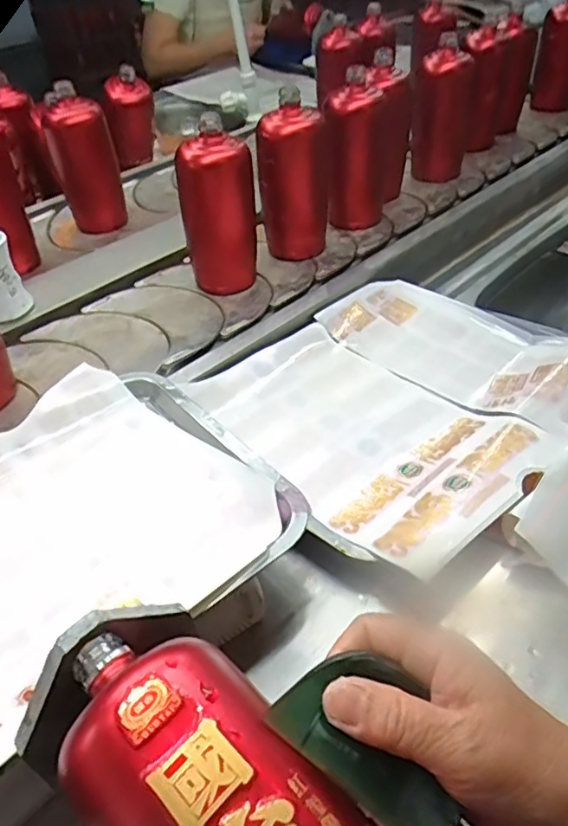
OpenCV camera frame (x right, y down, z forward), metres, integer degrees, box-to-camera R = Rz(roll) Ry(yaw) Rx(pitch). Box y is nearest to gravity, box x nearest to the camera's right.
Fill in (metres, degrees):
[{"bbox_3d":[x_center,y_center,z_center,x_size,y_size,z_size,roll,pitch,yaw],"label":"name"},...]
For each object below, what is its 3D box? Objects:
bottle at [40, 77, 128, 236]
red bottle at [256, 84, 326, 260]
[{"bbox_3d":[-0.286,-0.358,0.845,0.072,0.188,0.064,-34,51,-26],"label":"bottle"},{"bbox_3d":[0.012,-0.294,0.748,0.079,0.179,0.064,19,49,23],"label":"red bottle"}]

